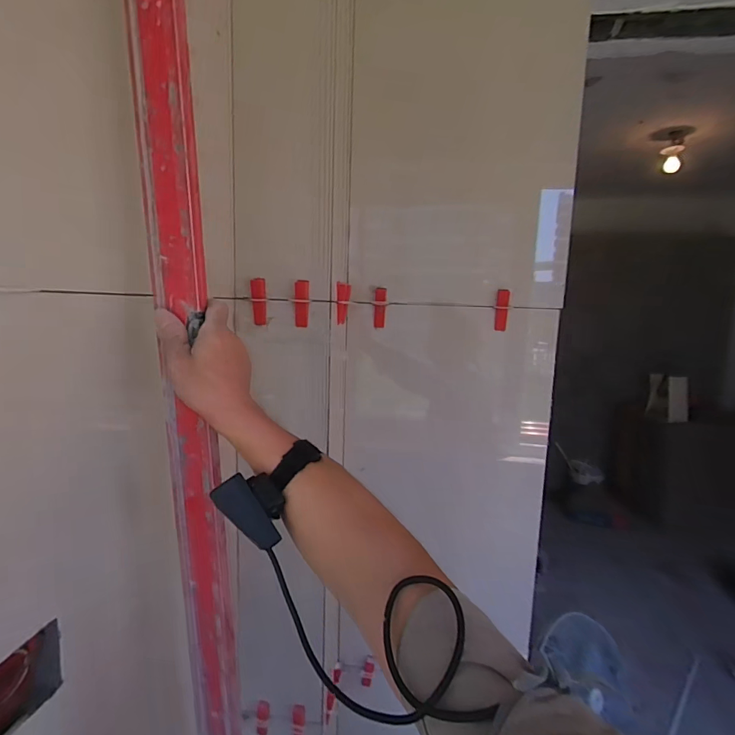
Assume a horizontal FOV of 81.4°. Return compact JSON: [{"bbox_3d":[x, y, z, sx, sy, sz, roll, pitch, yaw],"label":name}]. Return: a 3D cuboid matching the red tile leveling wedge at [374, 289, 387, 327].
[{"bbox_3d":[0.025,-0.115,0.823,0.021,0.074,0.021,2,9,1],"label":"red tile leveling wedge"}]

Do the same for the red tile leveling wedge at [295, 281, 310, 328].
[{"bbox_3d":[-0.108,-0.105,0.706,0.023,0.075,0.020,1,9,-7],"label":"red tile leveling wedge"}]

